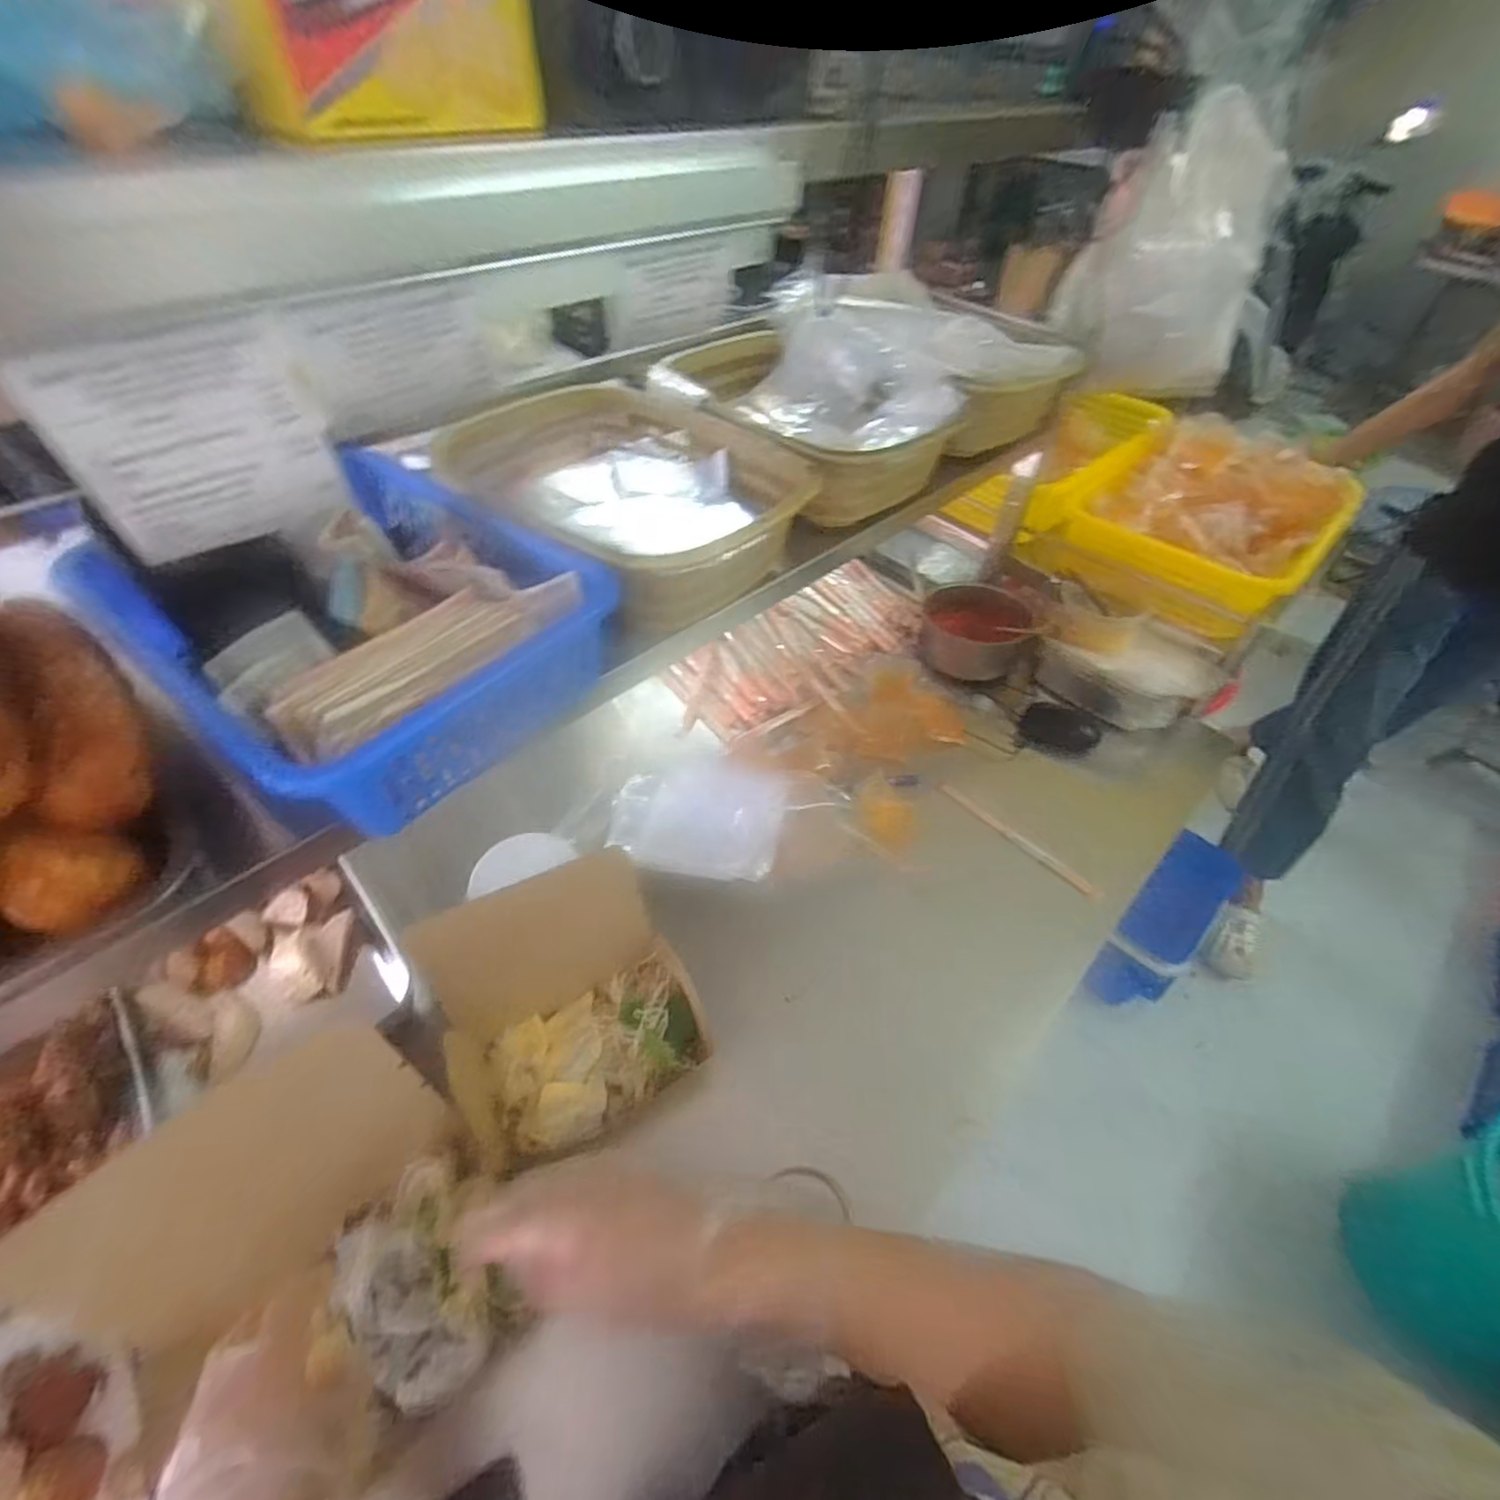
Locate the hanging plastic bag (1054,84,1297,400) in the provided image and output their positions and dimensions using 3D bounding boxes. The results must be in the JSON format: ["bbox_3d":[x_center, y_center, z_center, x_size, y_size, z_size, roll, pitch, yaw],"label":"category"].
[{"bbox_3d":[0.438,-0.510,0.670,0.181,0.219,0.081,3,49,0],"label":"hanging plastic bag"}]

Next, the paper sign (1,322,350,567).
[{"bbox_3d":[-0.201,-0.113,0.239,0.009,0.066,0.081,37,57,26],"label":"paper sign"}]

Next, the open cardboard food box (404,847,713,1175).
[{"bbox_3d":[-0.165,0.213,0.547,0.212,0.120,0.204,-25,54,-22],"label":"open cardboard food box"}]

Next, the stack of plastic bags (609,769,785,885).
[{"bbox_3d":[-0.061,0.072,0.730,0.192,0.031,0.145,11,49,7],"label":"stack of plastic bags"}]

